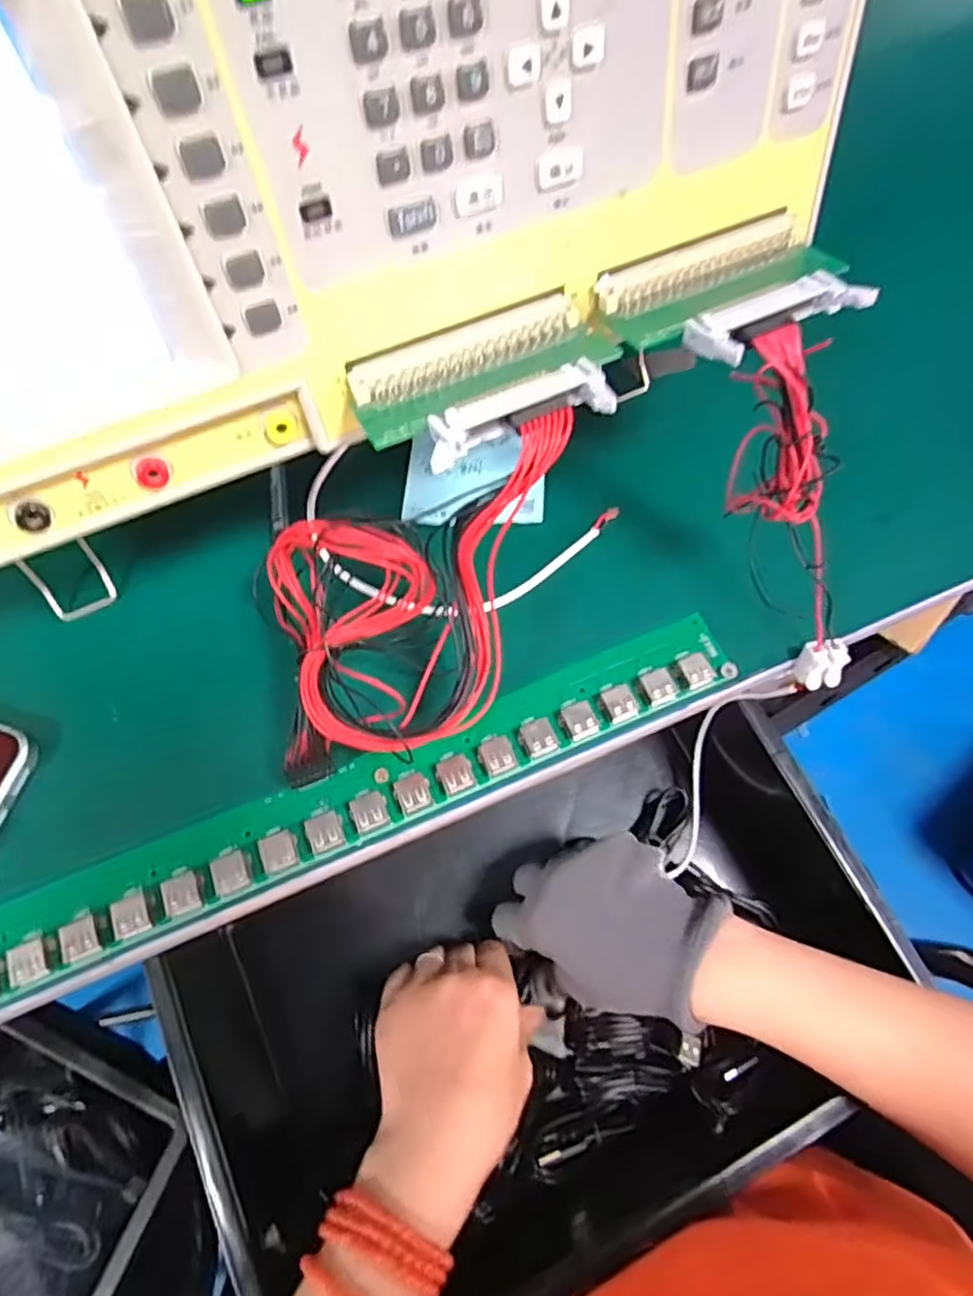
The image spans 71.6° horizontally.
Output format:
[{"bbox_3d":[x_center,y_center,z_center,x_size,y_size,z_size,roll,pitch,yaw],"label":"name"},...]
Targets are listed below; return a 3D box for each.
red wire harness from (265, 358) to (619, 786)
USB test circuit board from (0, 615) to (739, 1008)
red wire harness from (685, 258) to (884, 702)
[{"bbox_3d":[-0.020,-0.020,0.271,0.147,0.119,0.099,-13,65,-6],"label":"red wire harness"},{"bbox_3d":[-0.068,0.071,0.288,0.385,0.012,0.035,-23,68,-8],"label":"USB test circuit board"},{"bbox_3d":[0.136,-0.061,0.287,0.064,0.172,0.024,-27,26,-10],"label":"red wire harness"}]

